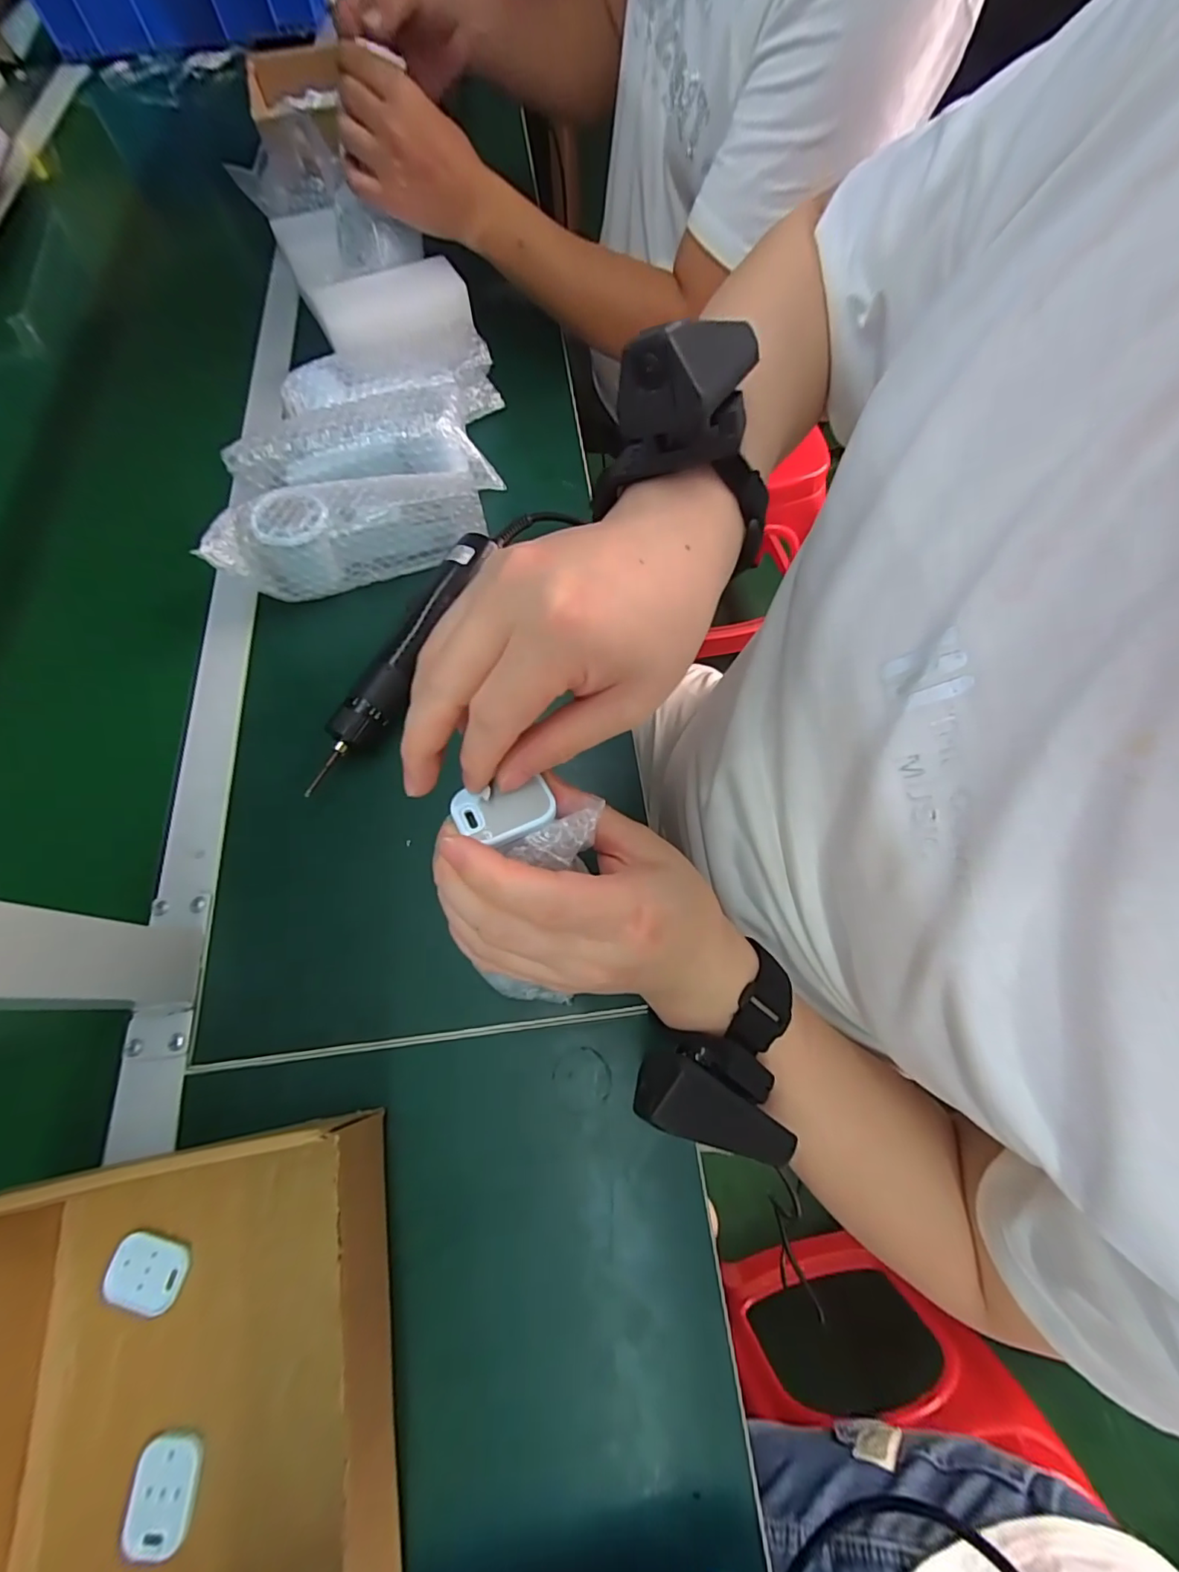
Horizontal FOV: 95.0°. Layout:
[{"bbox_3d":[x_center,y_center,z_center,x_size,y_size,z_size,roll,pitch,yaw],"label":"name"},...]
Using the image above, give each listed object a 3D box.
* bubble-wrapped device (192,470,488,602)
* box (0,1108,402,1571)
[{"bbox_3d":[-0.183,-0.203,0.427,0.196,0.056,0.059,-13,68,-2],"label":"bubble-wrapped device"},{"bbox_3d":[-0.185,0.275,0.238,0.190,0.074,0.207,-12,68,-2],"label":"box"}]

